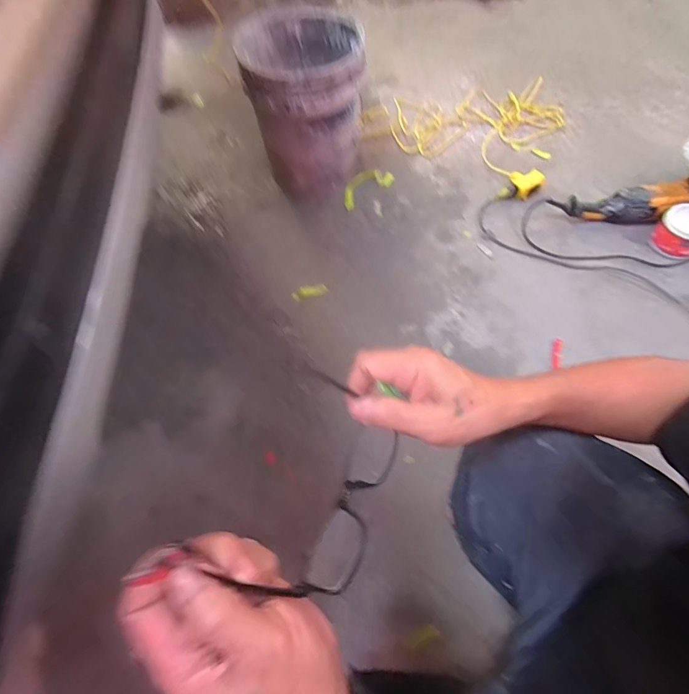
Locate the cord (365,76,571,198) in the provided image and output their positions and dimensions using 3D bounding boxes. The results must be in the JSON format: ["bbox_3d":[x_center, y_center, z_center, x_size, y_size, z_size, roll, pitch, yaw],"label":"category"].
[{"bbox_3d":[0.391,-0.720,1.151,0.584,0.059,0.482,32,69,15],"label":"cord"}]

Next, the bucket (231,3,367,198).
[{"bbox_3d":[-0.091,-0.613,0.979,0.263,0.314,0.289,-1,65,3],"label":"bucket"}]

